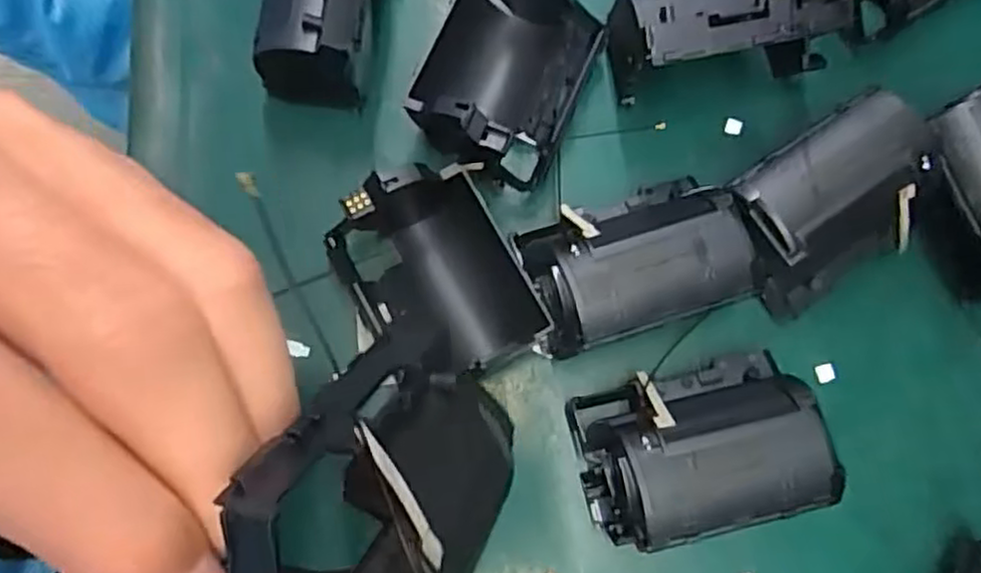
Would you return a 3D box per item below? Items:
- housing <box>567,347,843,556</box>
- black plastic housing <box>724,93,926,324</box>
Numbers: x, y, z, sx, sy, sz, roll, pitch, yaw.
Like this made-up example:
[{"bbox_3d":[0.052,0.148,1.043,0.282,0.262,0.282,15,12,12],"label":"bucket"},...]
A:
[{"bbox_3d":[0.065,0.051,0.229,0.071,0.042,0.049,-13,77,-3],"label":"housing"},{"bbox_3d":[0.113,-0.026,0.246,0.066,0.041,0.049,-30,79,-7],"label":"black plastic housing"}]

